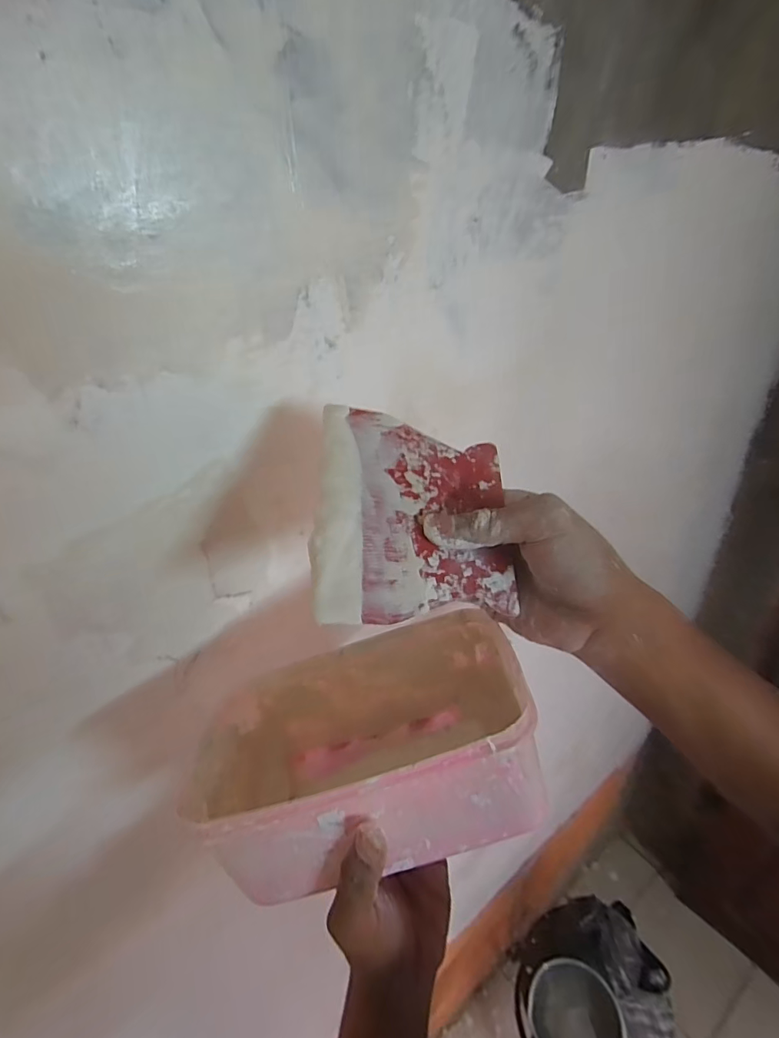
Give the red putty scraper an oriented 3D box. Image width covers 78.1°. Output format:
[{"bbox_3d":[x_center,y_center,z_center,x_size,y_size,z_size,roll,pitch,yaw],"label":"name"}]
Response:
[{"bbox_3d":[0.014,-0.003,0.257,0.106,0.004,0.121,8,61,-16],"label":"red putty scraper"}]

